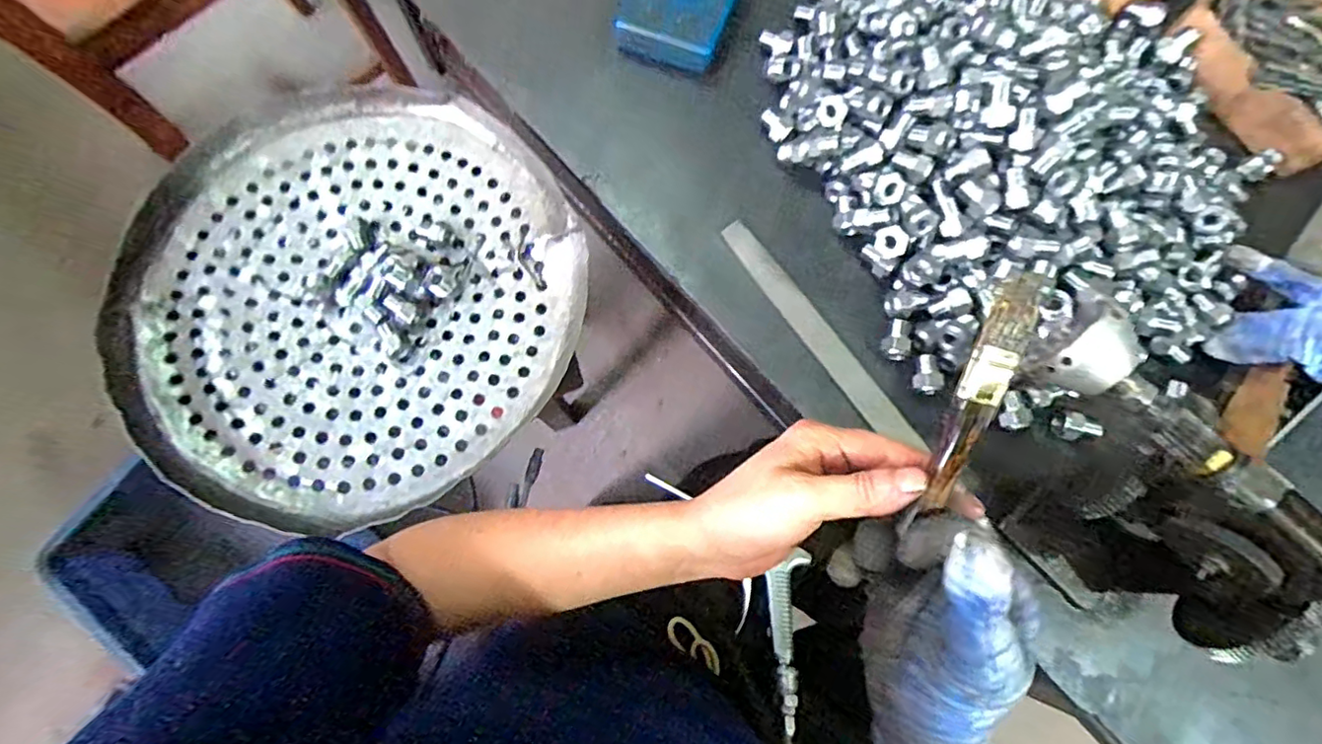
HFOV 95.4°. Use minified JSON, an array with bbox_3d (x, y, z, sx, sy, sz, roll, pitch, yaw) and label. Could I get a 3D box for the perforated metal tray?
[{"bbox_3d":[-0.267,-0.072,0.520,0.382,0.039,0.380,42,80,8],"label":"perforated metal tray"}]

